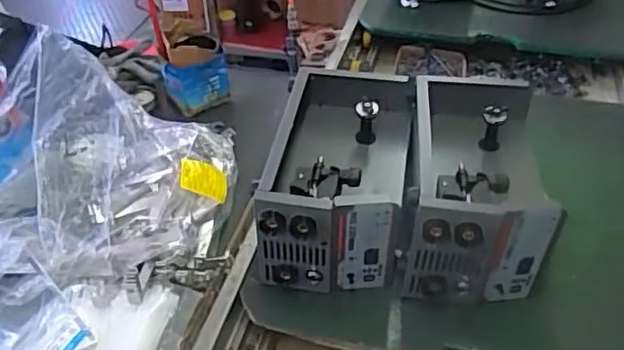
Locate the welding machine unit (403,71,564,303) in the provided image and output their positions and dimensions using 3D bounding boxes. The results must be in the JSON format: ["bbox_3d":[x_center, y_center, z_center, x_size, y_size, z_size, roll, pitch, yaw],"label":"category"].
[{"bbox_3d":[0.214,0.010,0.836,0.169,0.172,0.298,4,41,7],"label":"welding machine unit"}]

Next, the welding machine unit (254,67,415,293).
[{"bbox_3d":[0.039,0.003,0.854,0.157,0.162,0.300,7,41,11],"label":"welding machine unit"}]

